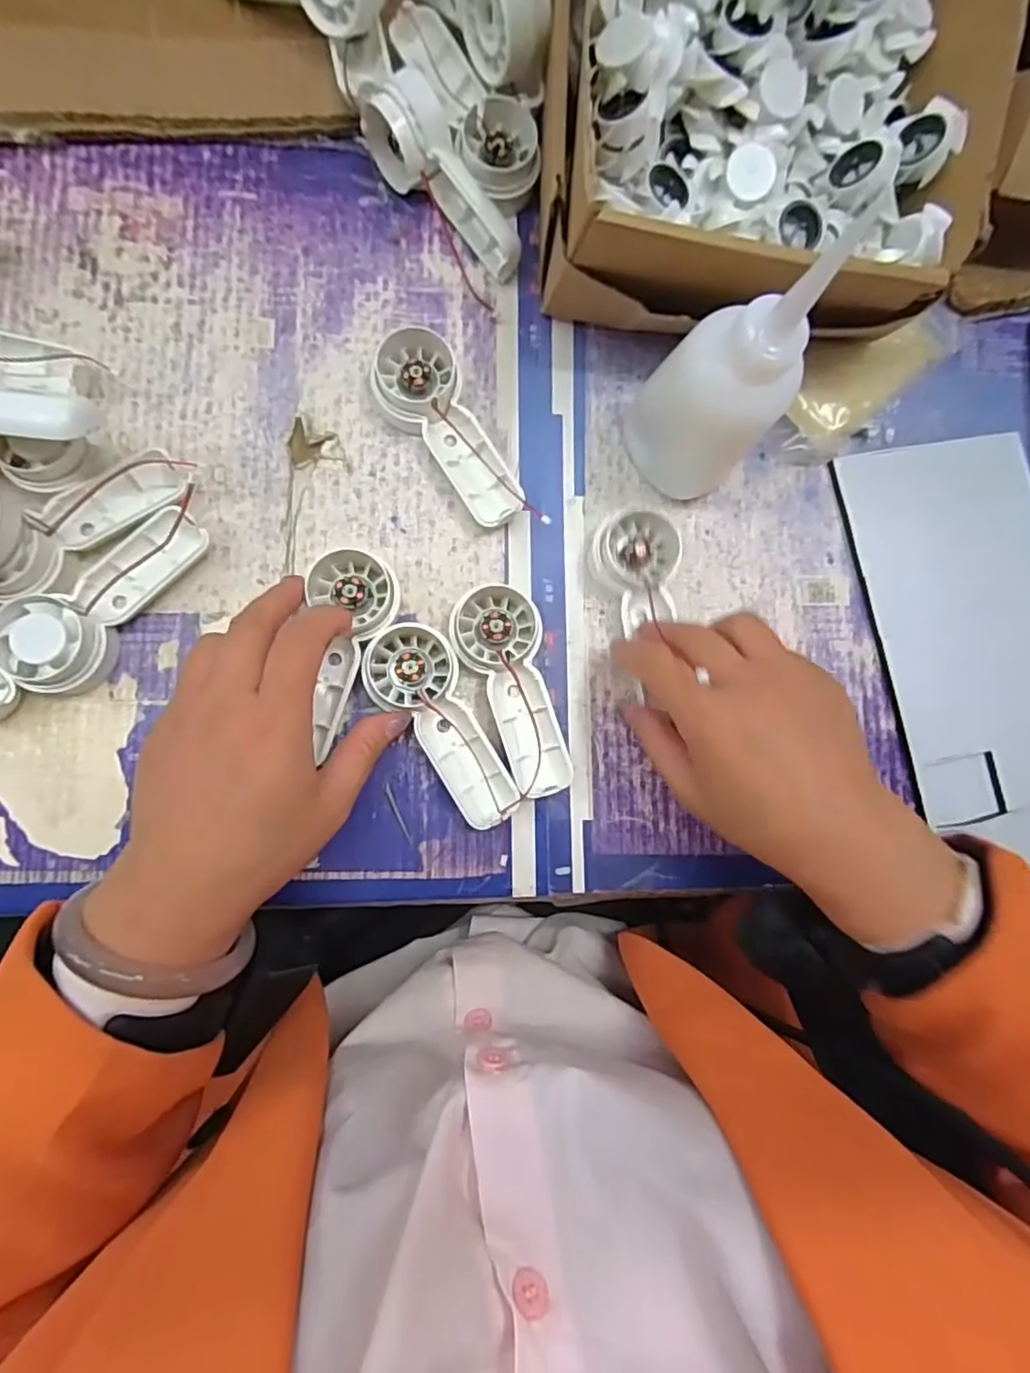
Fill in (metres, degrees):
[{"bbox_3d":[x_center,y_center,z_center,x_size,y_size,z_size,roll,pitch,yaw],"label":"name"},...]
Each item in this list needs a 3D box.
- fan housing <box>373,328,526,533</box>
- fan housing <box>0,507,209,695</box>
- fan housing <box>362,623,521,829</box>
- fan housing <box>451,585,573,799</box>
[{"bbox_3d":[-0.040,-0.137,0.331,0.047,0.021,0.112,-25,87,-8],"label":"fan housing"},{"bbox_3d":[-0.204,-0.047,0.301,0.042,0.029,0.109,36,82,-1],"label":"fan housing"},{"bbox_3d":[-0.037,0.020,0.314,0.043,0.021,0.110,-29,88,-8],"label":"fan housing"},{"bbox_3d":[-0.003,0.003,0.321,0.046,0.022,0.108,-11,85,-7],"label":"fan housing"}]

